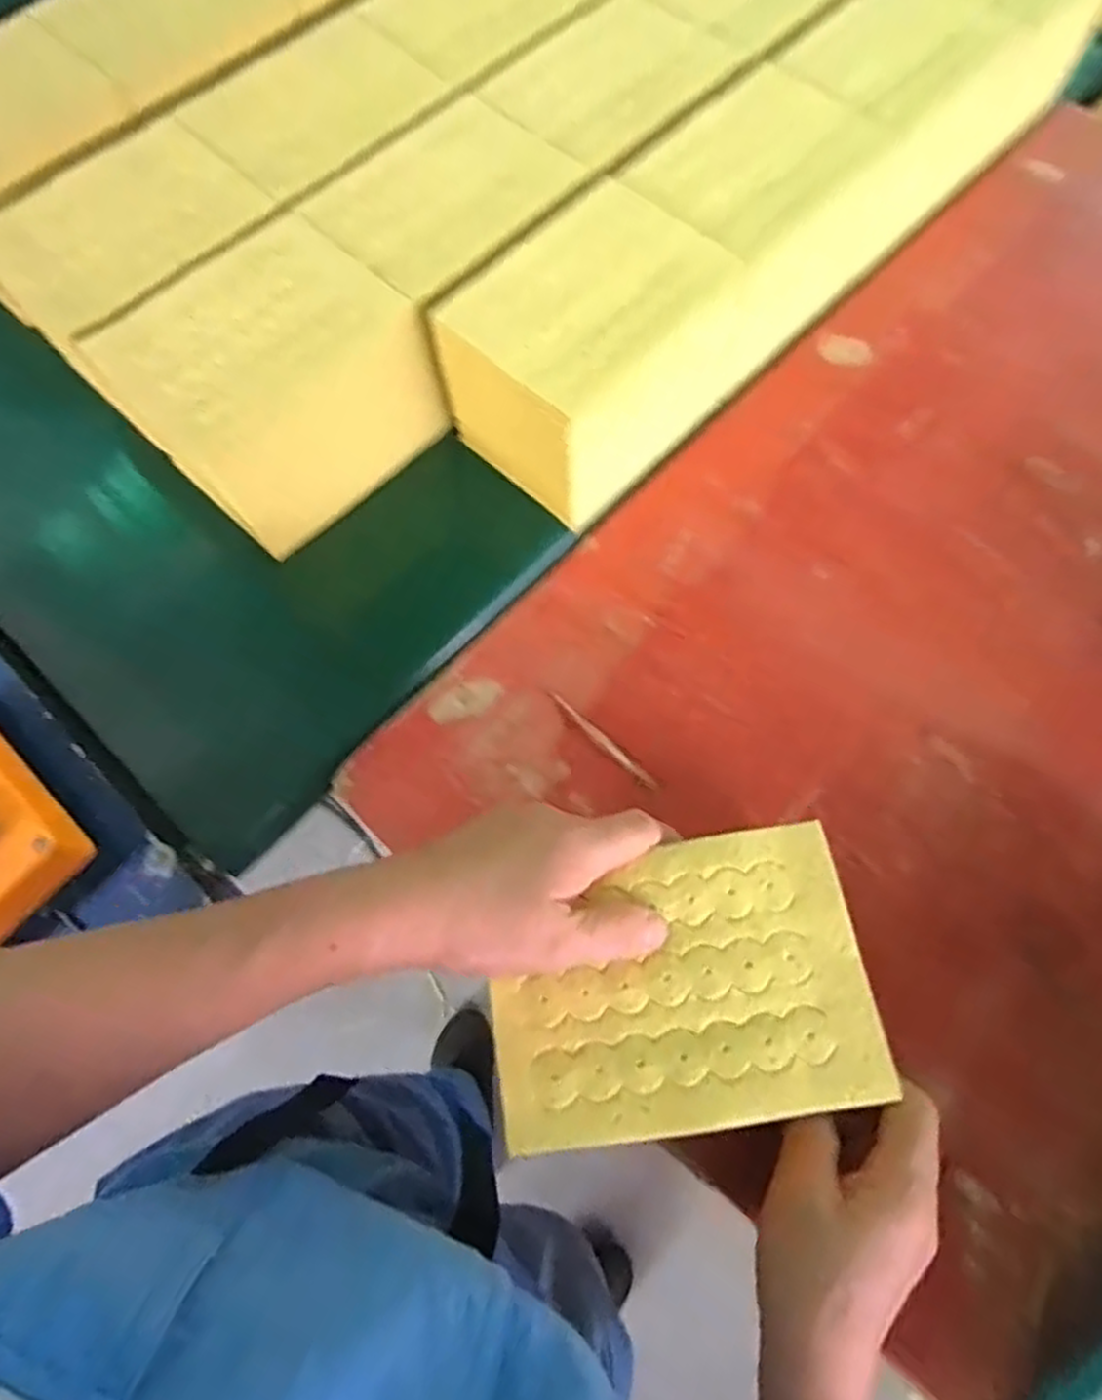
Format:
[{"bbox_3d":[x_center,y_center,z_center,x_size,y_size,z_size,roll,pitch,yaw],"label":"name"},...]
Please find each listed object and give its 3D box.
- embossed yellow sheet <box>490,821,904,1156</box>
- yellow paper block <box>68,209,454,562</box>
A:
[{"bbox_3d":[0.054,0.120,0.325,0.156,0.011,0.114,-7,68,-3],"label":"embossed yellow sheet"},{"bbox_3d":[-0.179,-0.203,0.506,0.179,0.121,0.123,-39,74,-13],"label":"yellow paper block"}]

